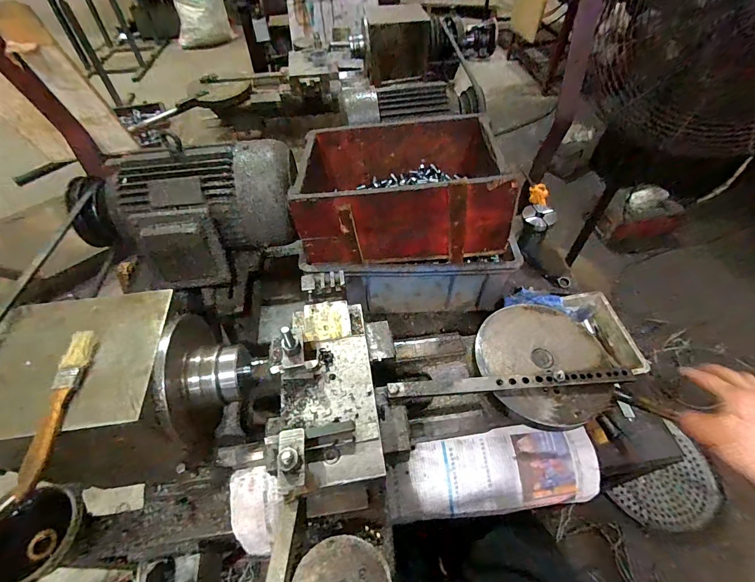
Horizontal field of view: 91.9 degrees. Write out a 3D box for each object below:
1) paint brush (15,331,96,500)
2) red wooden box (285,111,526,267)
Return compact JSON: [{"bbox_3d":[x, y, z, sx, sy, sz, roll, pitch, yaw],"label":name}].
[{"bbox_3d":[-0.290,0.103,0.330,0.020,0.018,0.146,-5,51,-3],"label":"paint brush"},{"bbox_3d":[0.041,-0.195,0.670,0.354,0.145,0.251,0,51,1],"label":"red wooden box"}]

